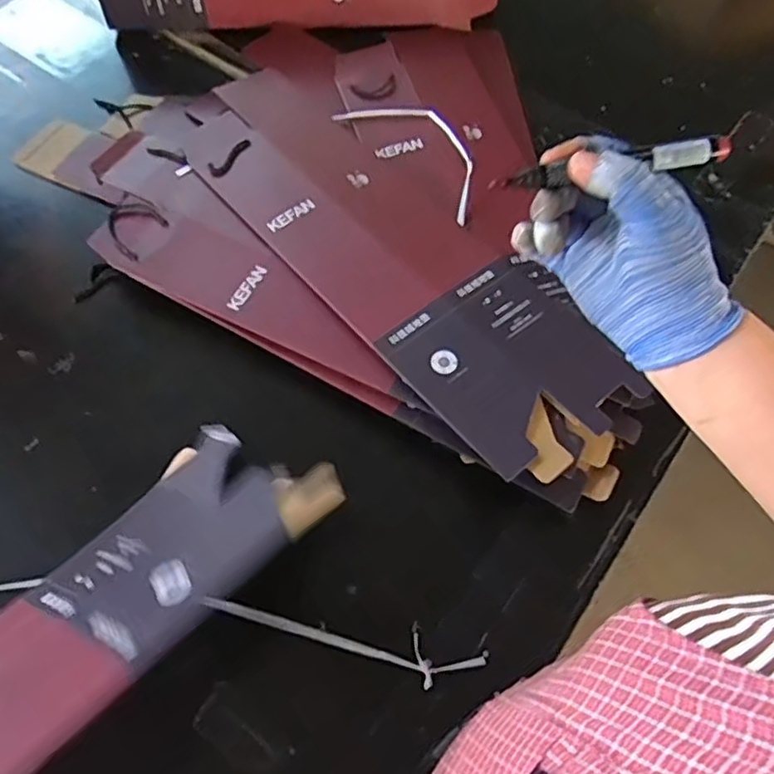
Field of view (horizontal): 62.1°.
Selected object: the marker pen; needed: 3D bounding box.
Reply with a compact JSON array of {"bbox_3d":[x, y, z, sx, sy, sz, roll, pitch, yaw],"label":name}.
[{"bbox_3d":[0.126,-0.126,0.363,0.135,0.015,0.009,-8,62,4],"label":"marker pen"}]

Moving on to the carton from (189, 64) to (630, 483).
[{"bbox_3d":[-0.015,-0.177,0.760,0.196,0.018,0.641,-37,69,-20],"label":"carton"}]

